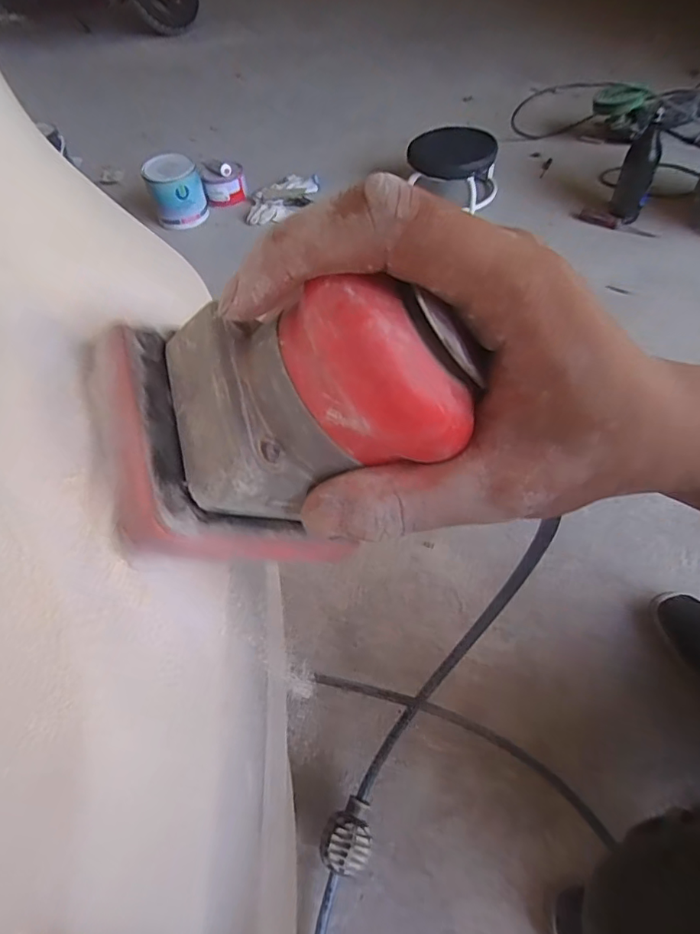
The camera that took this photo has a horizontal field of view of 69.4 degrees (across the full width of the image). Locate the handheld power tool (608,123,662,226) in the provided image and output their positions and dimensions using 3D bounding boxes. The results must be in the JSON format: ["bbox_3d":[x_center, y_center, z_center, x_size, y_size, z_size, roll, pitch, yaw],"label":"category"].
[{"bbox_3d":[0.774,-0.787,1.366,0.081,0.206,0.095,18,57,18],"label":"handheld power tool"}]

